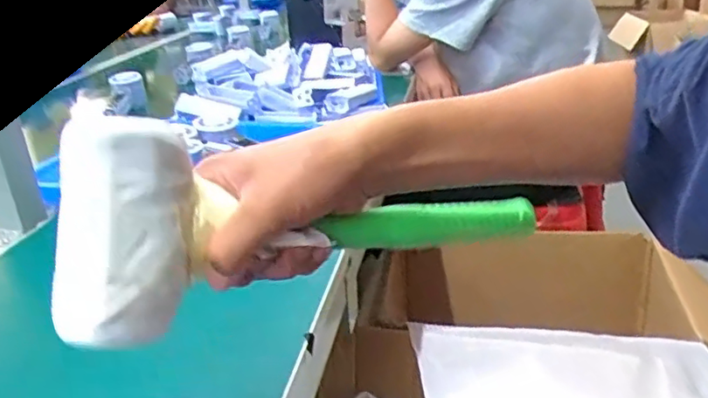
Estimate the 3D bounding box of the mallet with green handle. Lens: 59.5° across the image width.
[{"bbox_3d":[-0.009,0.014,0.385,0.314,0.105,0.054,1,16,-37],"label":"mallet with green handle"}]

